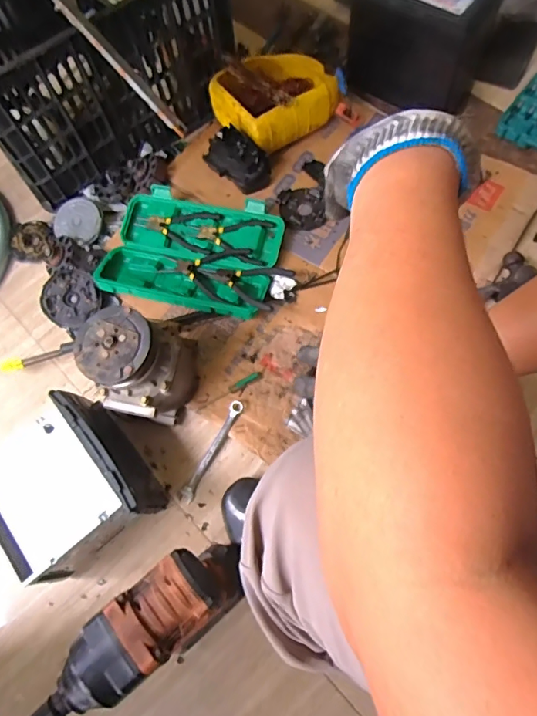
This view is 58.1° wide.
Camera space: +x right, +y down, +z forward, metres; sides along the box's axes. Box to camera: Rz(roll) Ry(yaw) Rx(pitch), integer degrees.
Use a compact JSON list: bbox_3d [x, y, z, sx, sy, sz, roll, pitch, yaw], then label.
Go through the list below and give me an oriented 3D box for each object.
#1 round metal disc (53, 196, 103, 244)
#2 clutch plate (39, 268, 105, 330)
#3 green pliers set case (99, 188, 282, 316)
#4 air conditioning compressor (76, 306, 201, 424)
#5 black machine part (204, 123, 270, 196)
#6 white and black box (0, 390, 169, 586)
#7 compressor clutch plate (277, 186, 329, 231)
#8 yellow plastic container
[{"bbox_3d":[-0.357,-0.257,0.895,0.089,0.015,0.087,-24,68,-4],"label":"round metal disc"},{"bbox_3d":[-0.340,-0.102,0.830,0.097,0.009,0.097,0,86,-3],"label":"clutch plate"},{"bbox_3d":[-0.132,-0.185,0.839,0.294,0.045,0.217,10,70,9],"label":"green pliers set case"},{"bbox_3d":[-0.180,0.016,0.698,0.127,0.192,0.124,-2,68,5],"label":"air conditioning compressor"},{"bbox_3d":[-0.056,-0.361,0.886,0.118,0.068,0.072,33,75,17],"label":"black machine part"},{"bbox_3d":[-0.285,0.181,0.680,0.193,0.096,0.203,-38,70,-10],"label":"white and black box"},{"bbox_3d":[0.059,-0.271,0.871,0.080,0.015,0.082,-2,68,5],"label":"compressor clutch plate"},{"bbox_3d":[0.018,-0.491,0.918,0.218,0.105,0.176,-30,70,-2],"label":"yellow plastic container"}]

